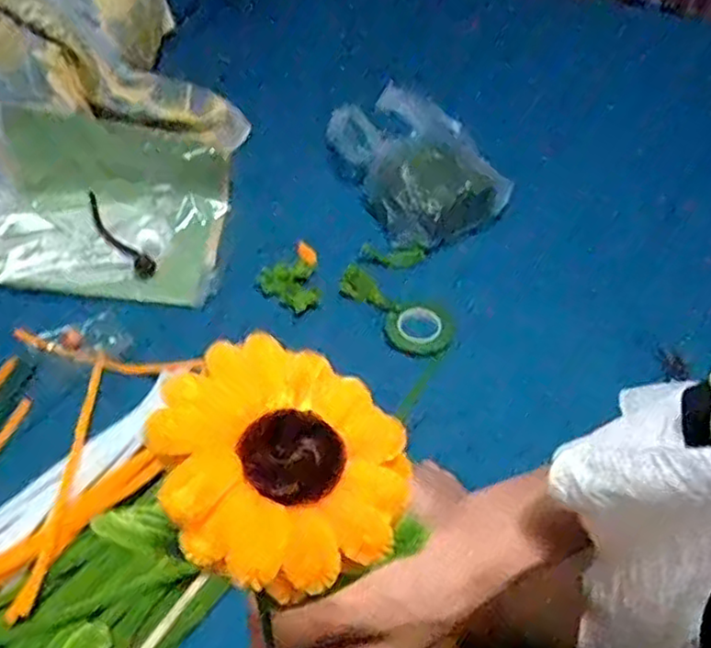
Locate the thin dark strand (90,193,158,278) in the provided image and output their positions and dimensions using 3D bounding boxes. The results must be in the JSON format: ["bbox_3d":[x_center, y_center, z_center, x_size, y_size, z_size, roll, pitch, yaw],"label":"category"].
[{"bbox_3d":[-0.293,-0.110,0.823,0.024,0.022,0.167,-32,59,-27],"label":"thin dark strand"}]

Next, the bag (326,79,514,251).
[{"bbox_3d":[0.085,-0.207,0.861,0.150,0.104,0.257,-22,55,-21],"label":"bag"}]

